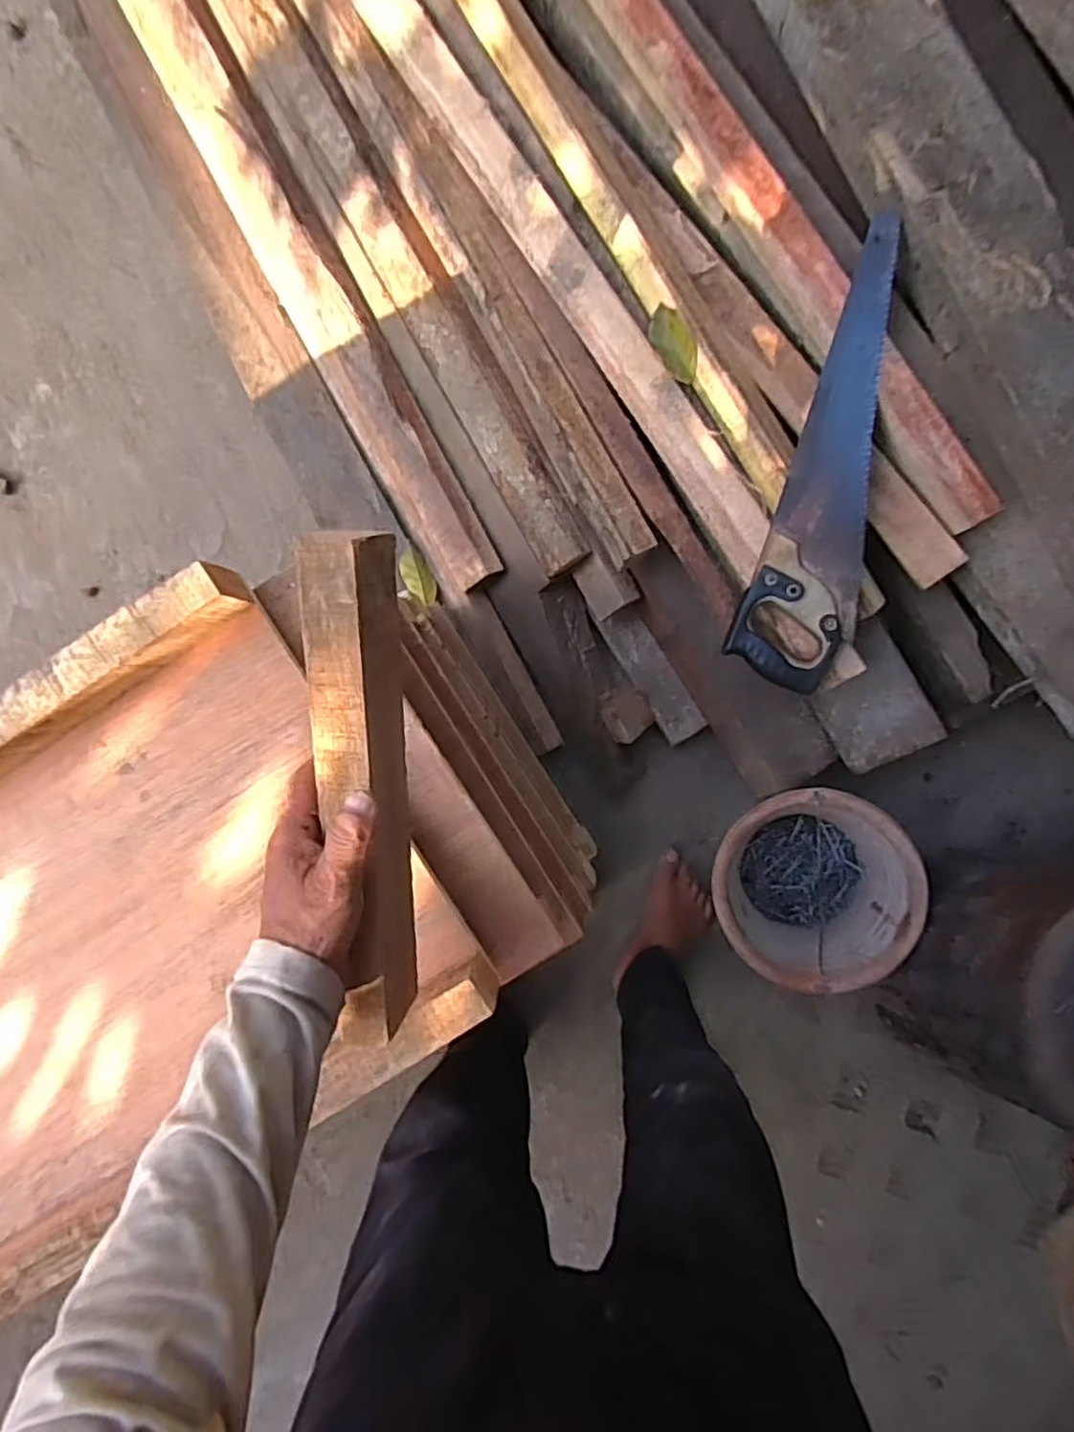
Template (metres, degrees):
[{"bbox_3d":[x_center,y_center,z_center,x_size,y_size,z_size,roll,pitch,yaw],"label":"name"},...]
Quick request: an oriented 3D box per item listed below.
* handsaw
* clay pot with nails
[{"bbox_3d":[0.330,-0.277,0.774,0.120,0.024,0.491,15,94,3],"label":"handsaw"},{"bbox_3d":[0.363,0.221,0.958,0.235,0.143,0.242,0,93,4],"label":"clay pot with nails"}]

